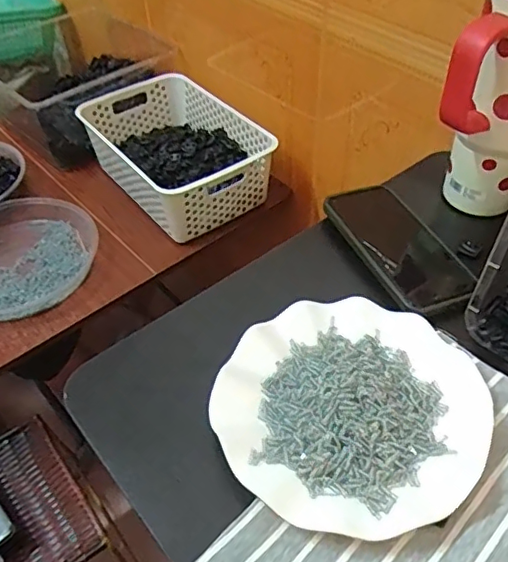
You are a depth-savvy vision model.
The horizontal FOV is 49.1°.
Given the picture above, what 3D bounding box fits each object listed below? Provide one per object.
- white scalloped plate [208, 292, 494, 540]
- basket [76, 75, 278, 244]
[{"bbox_3d":[0.068,0.087,0.395,0.177,0.026,0.175,-1,46,1],"label":"white scalloped plate"},{"bbox_3d":[-0.130,-0.213,0.912,0.207,0.105,0.321,-29,52,-22],"label":"basket"}]

